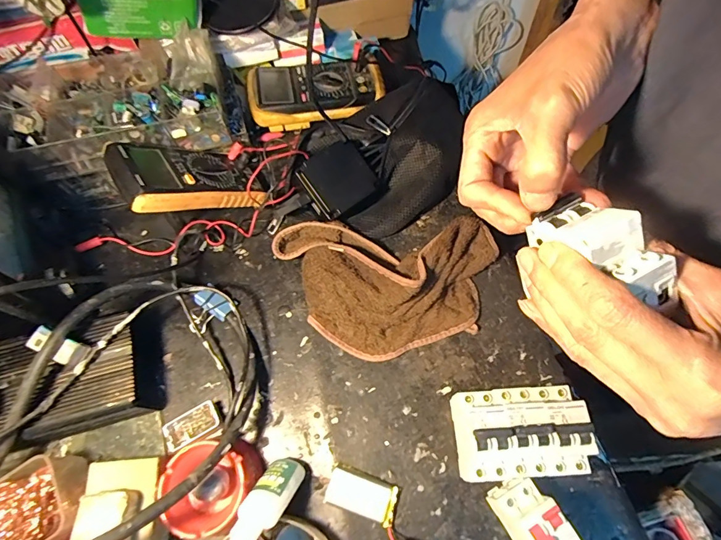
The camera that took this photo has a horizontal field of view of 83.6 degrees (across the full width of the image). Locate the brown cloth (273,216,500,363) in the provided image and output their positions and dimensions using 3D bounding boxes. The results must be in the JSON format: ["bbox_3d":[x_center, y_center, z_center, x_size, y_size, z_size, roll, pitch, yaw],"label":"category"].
[{"bbox_3d":[0.034,0.013,0.449,0.243,0.056,0.149,-4,66,-1],"label":"brown cloth"}]

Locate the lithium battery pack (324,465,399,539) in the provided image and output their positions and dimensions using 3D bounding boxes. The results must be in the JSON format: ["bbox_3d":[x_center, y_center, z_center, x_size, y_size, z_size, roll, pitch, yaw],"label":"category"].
[{"bbox_3d":[0.003,0.221,0.389,0.071,0.010,0.039,19,67,9],"label":"lithium battery pack"}]

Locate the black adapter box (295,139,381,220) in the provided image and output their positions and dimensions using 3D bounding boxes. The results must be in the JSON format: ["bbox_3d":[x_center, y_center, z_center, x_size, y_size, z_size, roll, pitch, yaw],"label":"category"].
[{"bbox_3d":[-0.024,-0.110,0.476,0.084,0.014,0.072,-38,90,-24],"label":"black adapter box"}]

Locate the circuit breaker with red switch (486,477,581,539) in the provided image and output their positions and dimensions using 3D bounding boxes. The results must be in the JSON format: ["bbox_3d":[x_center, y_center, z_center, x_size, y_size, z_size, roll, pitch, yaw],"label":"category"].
[{"bbox_3d":[0.148,0.224,0.349,0.044,0.070,0.077,-24,68,-10],"label":"circuit breaker with red switch"}]

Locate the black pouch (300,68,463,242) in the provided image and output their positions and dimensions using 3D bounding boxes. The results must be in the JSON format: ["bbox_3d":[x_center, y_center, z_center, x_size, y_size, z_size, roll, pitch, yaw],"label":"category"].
[{"bbox_3d":[0.054,-0.148,0.509,0.201,0.060,0.144,-34,70,-13],"label":"black pouch"}]

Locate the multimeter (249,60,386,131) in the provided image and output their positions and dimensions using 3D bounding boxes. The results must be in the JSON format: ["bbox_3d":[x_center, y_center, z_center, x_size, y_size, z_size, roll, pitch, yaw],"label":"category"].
[{"bbox_3d":[-0.063,-0.253,0.565,0.181,0.039,0.093,-12,66,-5],"label":"multimeter"}]

